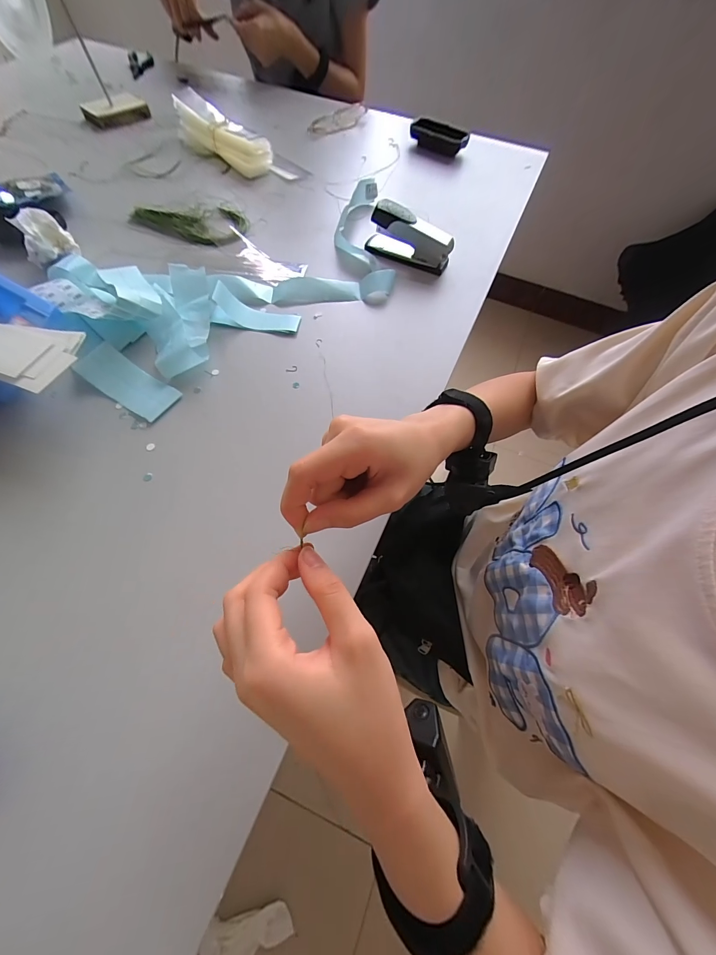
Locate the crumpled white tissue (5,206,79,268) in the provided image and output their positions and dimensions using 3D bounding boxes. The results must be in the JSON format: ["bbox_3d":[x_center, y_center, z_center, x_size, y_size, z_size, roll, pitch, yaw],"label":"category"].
[{"bbox_3d":[-0.387,-0.297,0.402,0.056,0.047,0.022,-35,71,-18],"label":"crumpled white tissue"}]

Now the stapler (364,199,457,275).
[{"bbox_3d":[0.072,-0.332,0.459,0.119,0.062,0.034,19,64,6],"label":"stapler"}]

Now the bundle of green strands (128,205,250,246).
[{"bbox_3d":[-0.253,-0.389,0.496,0.167,0.013,0.097,6,64,0],"label":"bundle of green strands"}]

